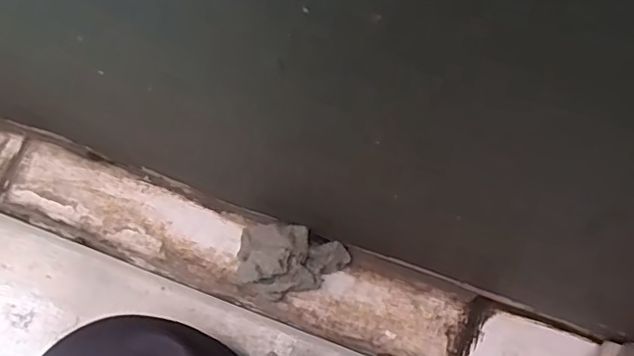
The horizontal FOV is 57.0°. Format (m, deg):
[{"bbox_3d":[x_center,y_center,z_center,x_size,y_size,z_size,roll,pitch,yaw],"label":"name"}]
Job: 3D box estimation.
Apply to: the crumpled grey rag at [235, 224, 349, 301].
[{"bbox_3d":[-0.019,0.064,0.448,0.083,0.038,0.055,5,73,1],"label":"crumpled grey rag"}]

